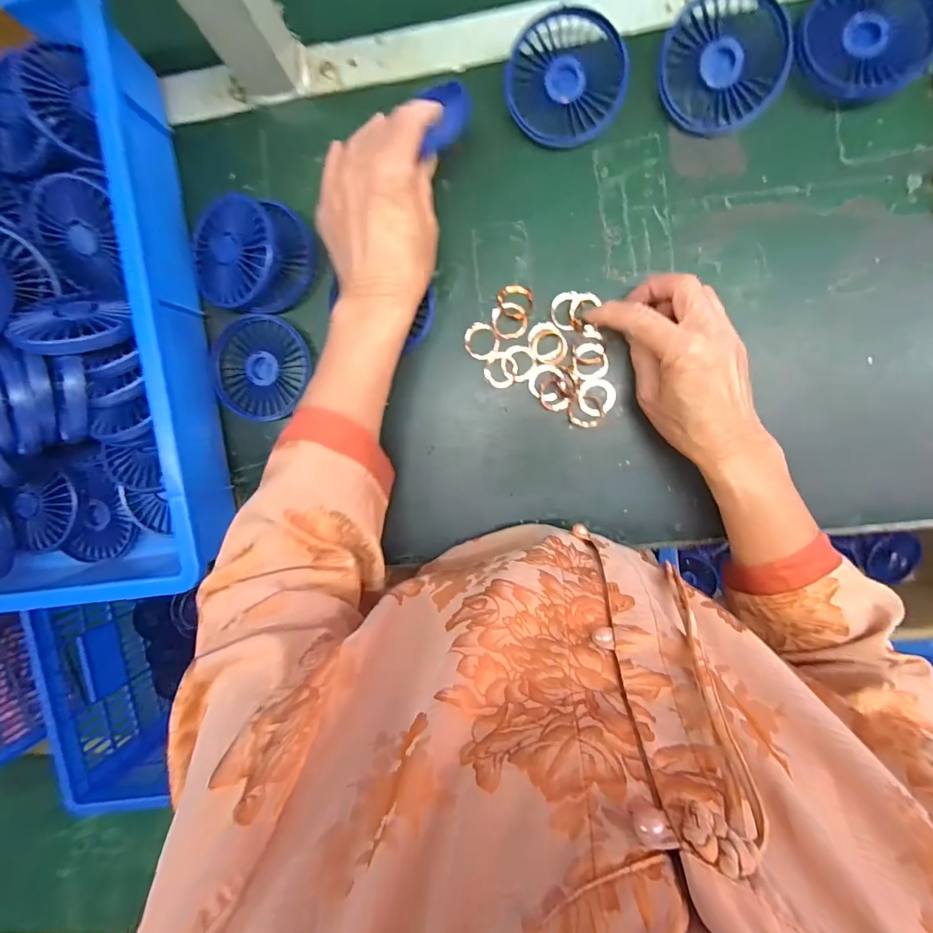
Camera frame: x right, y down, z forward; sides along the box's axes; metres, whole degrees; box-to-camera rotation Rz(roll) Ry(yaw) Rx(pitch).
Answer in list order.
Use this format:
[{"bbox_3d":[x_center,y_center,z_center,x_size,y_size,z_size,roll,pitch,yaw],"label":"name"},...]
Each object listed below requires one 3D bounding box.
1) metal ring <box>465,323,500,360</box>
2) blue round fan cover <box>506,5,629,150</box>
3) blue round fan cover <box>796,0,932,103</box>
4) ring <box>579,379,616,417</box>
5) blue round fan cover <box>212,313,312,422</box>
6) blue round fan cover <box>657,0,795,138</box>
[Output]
[{"bbox_3d":[0.012,-0.102,0.370,0.028,0.005,0.029,0,94,6],"label":"metal ring"},{"bbox_3d":[0.074,-0.293,0.342,0.084,0.017,0.088,0,94,6],"label":"blue round fan cover"},{"bbox_3d":[0.280,-0.304,0.319,0.088,0.017,0.081,0,94,6],"label":"blue round fan cover"},{"bbox_3d":[0.105,-0.055,0.364,0.029,0.004,0.029,0,94,6],"label":"ring"},{"bbox_3d":[-0.180,-0.086,0.392,0.084,0.014,0.087,0,94,6],"label":"blue round fan cover"},{"bbox_3d":[0.187,-0.295,0.329,0.087,0.020,0.087,0,94,6],"label":"blue round fan cover"}]

